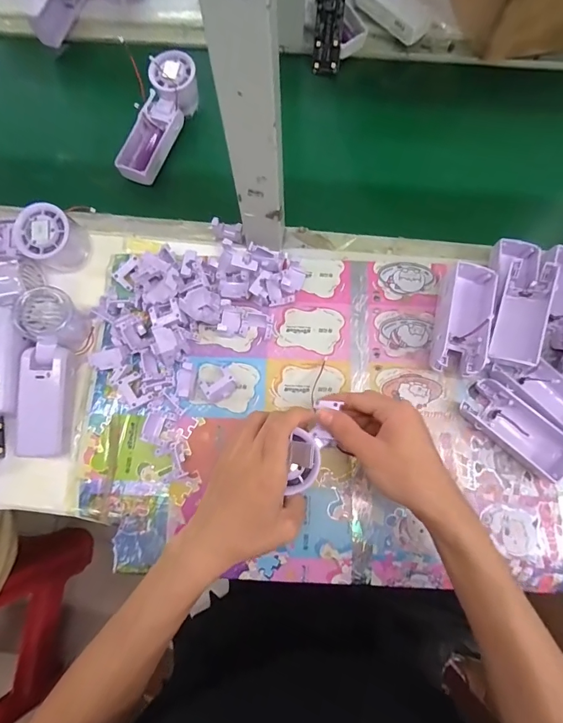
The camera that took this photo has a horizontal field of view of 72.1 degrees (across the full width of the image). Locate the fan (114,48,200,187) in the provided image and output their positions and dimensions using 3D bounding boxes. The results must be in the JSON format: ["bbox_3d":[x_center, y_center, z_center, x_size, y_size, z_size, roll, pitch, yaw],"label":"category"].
[{"bbox_3d":[-0.157,-0.309,0.498,0.049,0.048,0.169,24,91,6],"label":"fan"}]

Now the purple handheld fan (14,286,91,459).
[{"bbox_3d":[-0.237,0.011,0.395,0.055,0.047,0.170,-3,77,0],"label":"purple handheld fan"}]

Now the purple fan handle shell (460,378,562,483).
[{"bbox_3d":[0.240,0.071,0.387,0.118,0.025,0.046,39,80,9],"label":"purple fan handle shell"}]

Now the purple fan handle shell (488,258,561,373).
[{"bbox_3d":[0.250,-0.046,0.400,0.048,0.021,0.110,10,96,3],"label":"purple fan handle shell"}]

